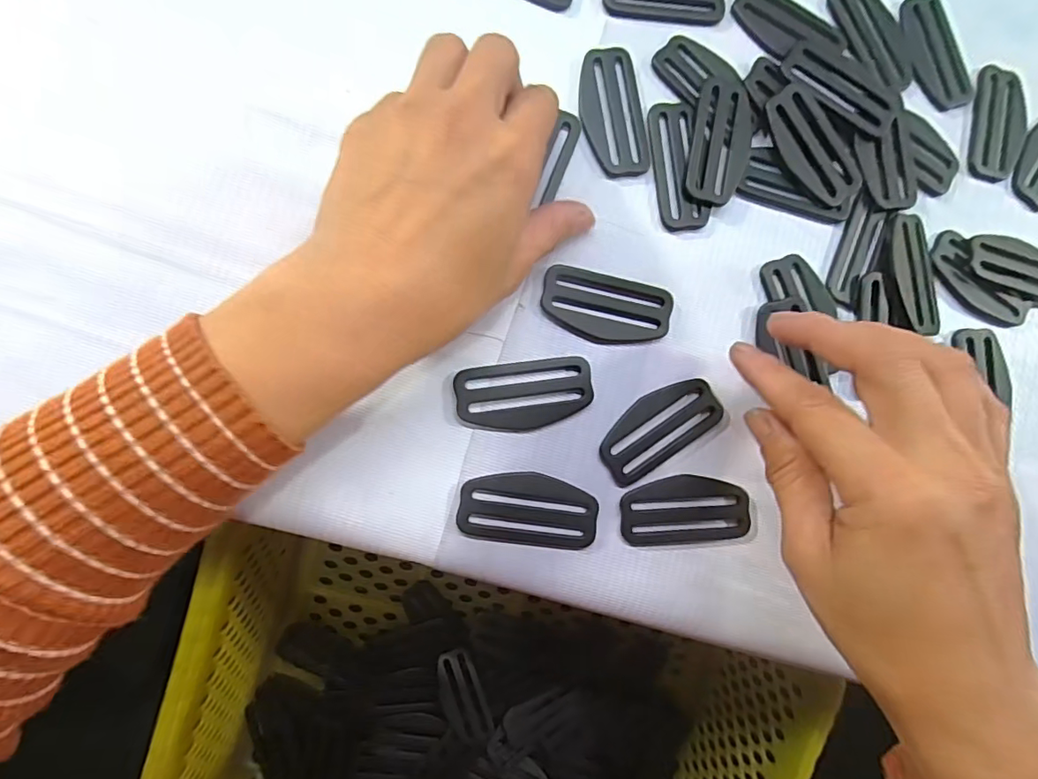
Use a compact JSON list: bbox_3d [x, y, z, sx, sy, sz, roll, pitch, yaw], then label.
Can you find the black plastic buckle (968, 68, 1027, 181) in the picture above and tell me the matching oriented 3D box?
[{"bbox_3d":[0.246,-0.136,0.267,0.027,0.004,0.059,9,86,-7],"label":"black plastic buckle"}]

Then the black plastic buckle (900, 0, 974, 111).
[{"bbox_3d":[0.211,-0.171,0.268,0.030,0.005,0.059,-19,90,-8],"label":"black plastic buckle"}]

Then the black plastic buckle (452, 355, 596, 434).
[{"bbox_3d":[0.003,0.003,0.229,0.059,0.005,0.029,-7,88,-8],"label":"black plastic buckle"}]

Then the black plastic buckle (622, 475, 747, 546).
[{"bbox_3d":[0.074,0.054,0.235,0.058,0.005,0.030,-2,87,-7],"label":"black plastic buckle"}]

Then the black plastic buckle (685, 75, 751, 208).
[{"bbox_3d":[0.094,-0.116,0.245,0.027,0.004,0.060,11,86,-7],"label":"black plastic buckle"}]

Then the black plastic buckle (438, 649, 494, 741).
[{"bbox_3d":[-0.037,0.206,0.356,0.025,0.005,0.056,-23,77,-8],"label":"black plastic buckle"}]

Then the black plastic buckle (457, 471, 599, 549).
[{"bbox_3d":[0.004,0.051,0.223,0.058,0.004,0.030,8,86,-7],"label":"black plastic buckle"}]

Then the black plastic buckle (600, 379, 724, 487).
[{"bbox_3d":[0.063,0.017,0.234,0.058,0.004,0.029,-32,91,-8],"label":"black plastic buckle"}]

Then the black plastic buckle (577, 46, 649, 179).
[{"bbox_3d":[0.043,-0.128,0.241,0.029,0.004,0.059,-6,88,-8],"label":"black plastic buckle"}]

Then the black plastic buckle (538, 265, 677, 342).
[{"bbox_3d":[0.039,-0.036,0.235,0.058,0.004,0.029,11,86,-7],"label":"black plastic buckle"}]

